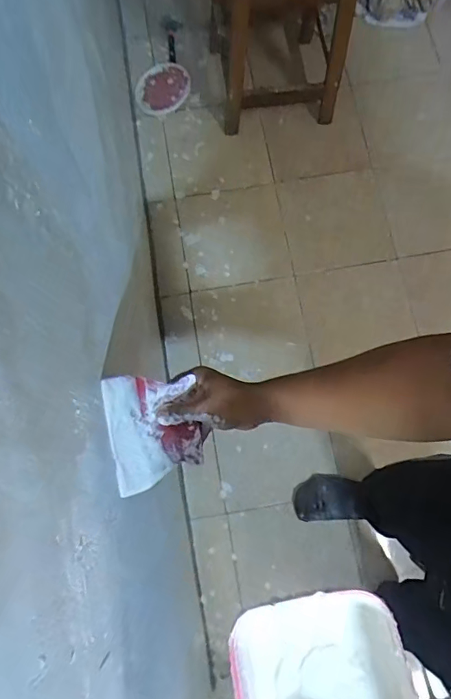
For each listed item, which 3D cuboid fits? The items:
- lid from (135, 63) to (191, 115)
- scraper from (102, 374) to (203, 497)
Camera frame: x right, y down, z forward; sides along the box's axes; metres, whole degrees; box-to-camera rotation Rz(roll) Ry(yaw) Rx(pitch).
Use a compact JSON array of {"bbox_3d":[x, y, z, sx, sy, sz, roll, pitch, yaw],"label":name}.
[{"bbox_3d":[-0.198,-0.839,1.497,0.164,0.028,0.201,8,77,1],"label":"lid"},{"bbox_3d":[-0.075,0.086,0.515,0.103,0.013,0.119,-9,87,-32],"label":"scraper"}]

